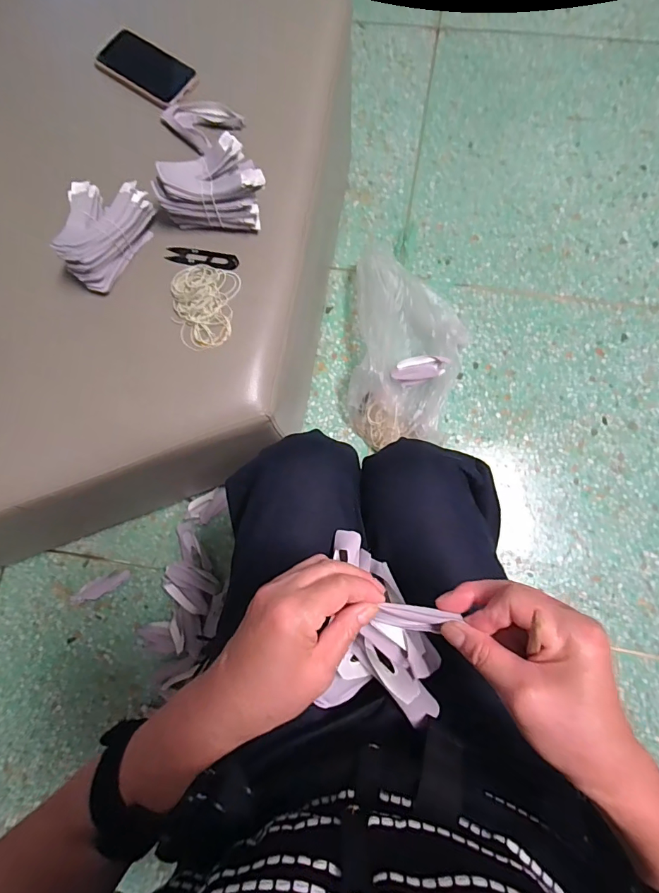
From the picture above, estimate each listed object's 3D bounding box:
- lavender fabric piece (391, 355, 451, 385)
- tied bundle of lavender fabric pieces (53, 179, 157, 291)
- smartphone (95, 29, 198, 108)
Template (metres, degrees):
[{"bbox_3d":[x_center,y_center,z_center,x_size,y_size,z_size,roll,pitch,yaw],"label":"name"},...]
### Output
[{"bbox_3d":[0.177,-0.153,0.869,0.111,0.031,0.048,-15,94,-1],"label":"lavender fabric piece"},{"bbox_3d":[-0.297,-0.279,0.562,0.081,0.070,0.136,33,83,9],"label":"tied bundle of lavender fabric pieces"},{"bbox_3d":[-0.272,-0.565,0.657,0.161,0.016,0.082,38,84,10],"label":"smartphone"}]

